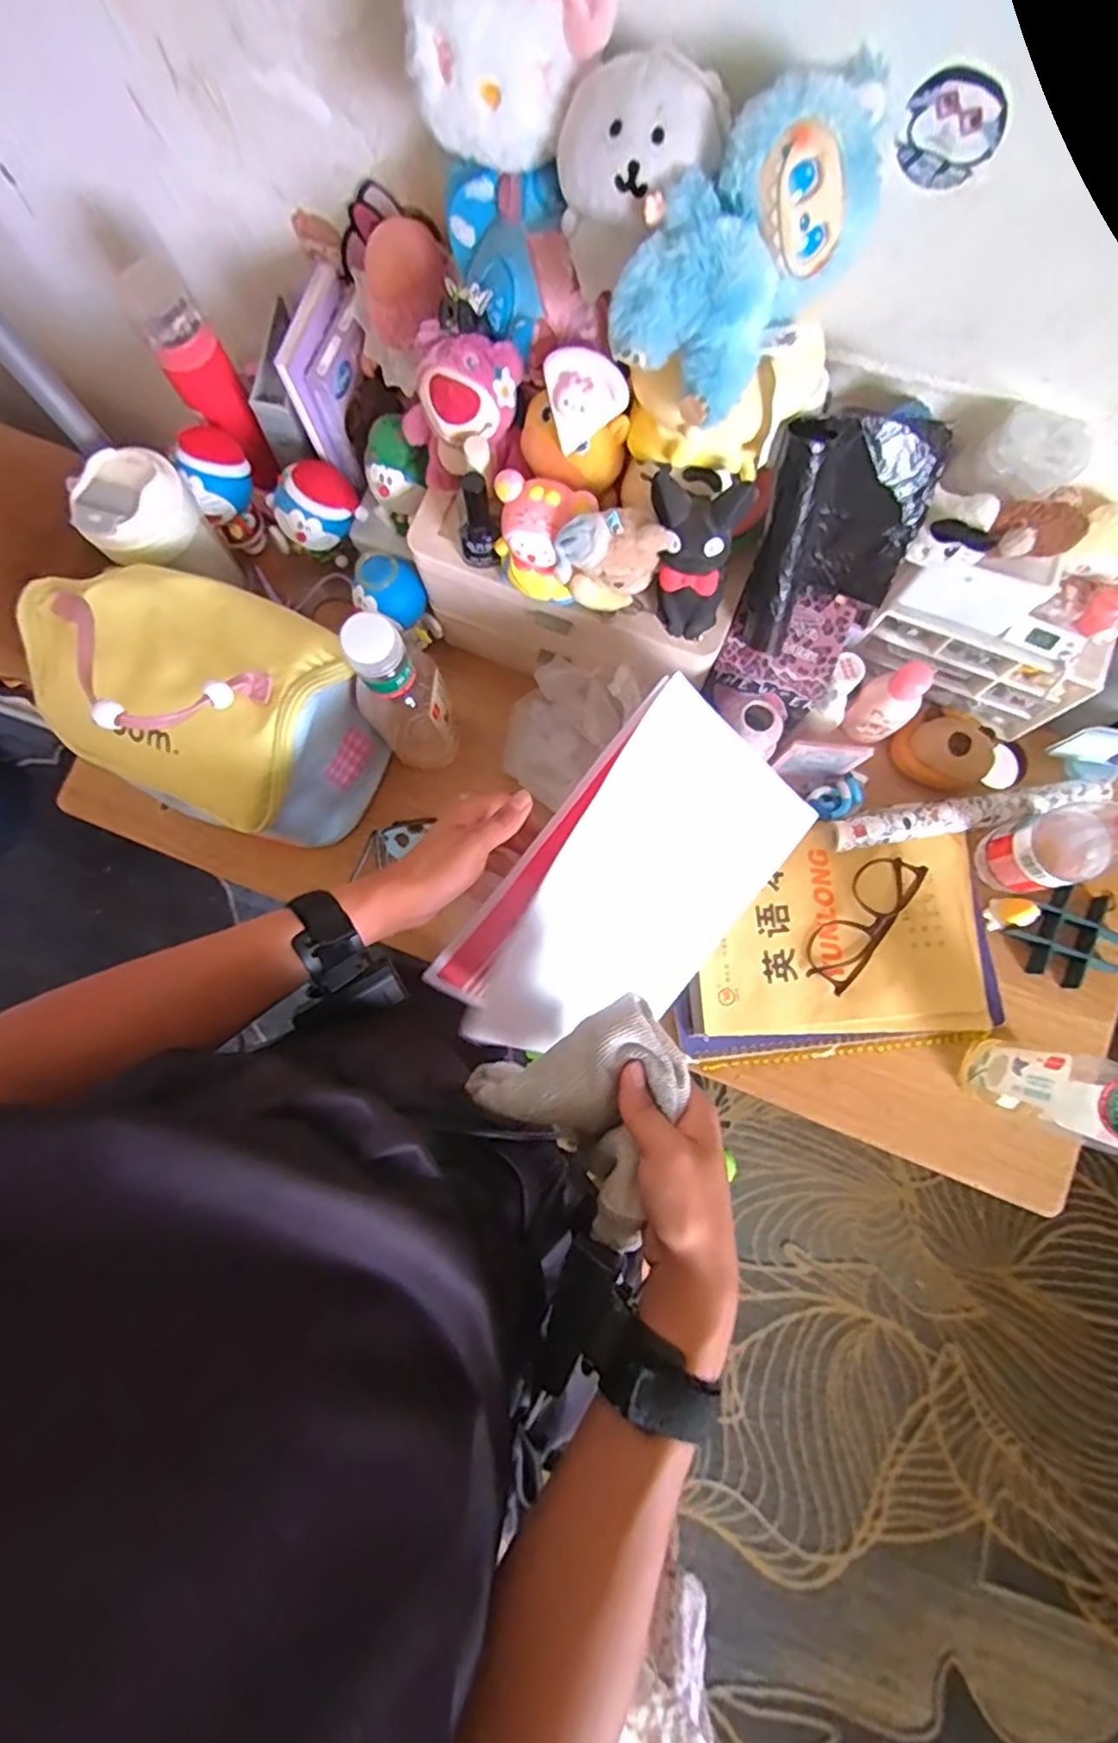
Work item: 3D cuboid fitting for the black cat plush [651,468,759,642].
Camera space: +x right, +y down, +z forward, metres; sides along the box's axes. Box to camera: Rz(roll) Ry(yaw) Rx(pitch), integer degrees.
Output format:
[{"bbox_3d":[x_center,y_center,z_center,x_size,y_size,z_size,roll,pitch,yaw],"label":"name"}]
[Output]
[{"bbox_3d":[0.087,-0.213,0.464,0.060,0.105,0.046,11,78,1],"label":"black cat plush"}]

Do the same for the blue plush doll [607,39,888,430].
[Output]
[{"bbox_3d":[0.097,-0.320,0.343,0.079,0.079,0.146,40,80,7],"label":"blue plush doll"}]

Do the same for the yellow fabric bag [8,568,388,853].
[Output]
[{"bbox_3d":[-0.287,-0.142,0.555,0.232,0.203,0.156,27,79,5],"label":"yellow fabric bag"}]

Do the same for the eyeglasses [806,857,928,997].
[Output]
[{"bbox_3d":[0.275,0.043,0.610,0.051,0.030,0.140,39,80,7],"label":"eyeglasses"}]

